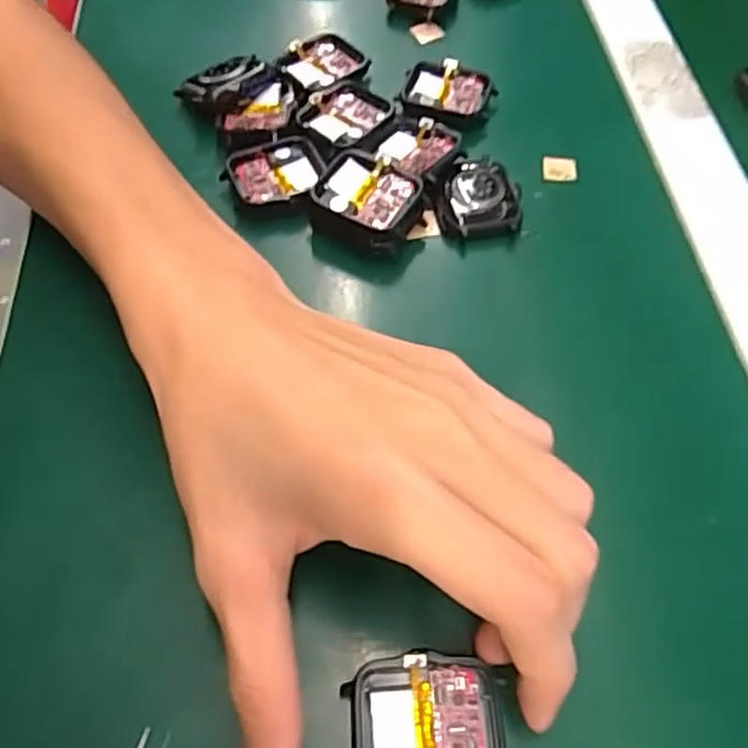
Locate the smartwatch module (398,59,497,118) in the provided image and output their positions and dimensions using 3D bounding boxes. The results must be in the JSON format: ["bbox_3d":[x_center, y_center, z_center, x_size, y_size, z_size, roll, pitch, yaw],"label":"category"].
[{"bbox_3d":[0.038,-0.147,0.357,0.045,0.006,0.033,15,58,7],"label":"smartwatch module"}]

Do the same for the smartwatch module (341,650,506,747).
[{"bbox_3d":[0.015,0.103,0.203,0.046,0.007,0.037,-2,59,-4],"label":"smartwatch module"}]

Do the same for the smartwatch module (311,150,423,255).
[{"bbox_3d":[-0.004,-0.077,0.308,0.043,0.015,0.038,22,59,11],"label":"smartwatch module"}]

